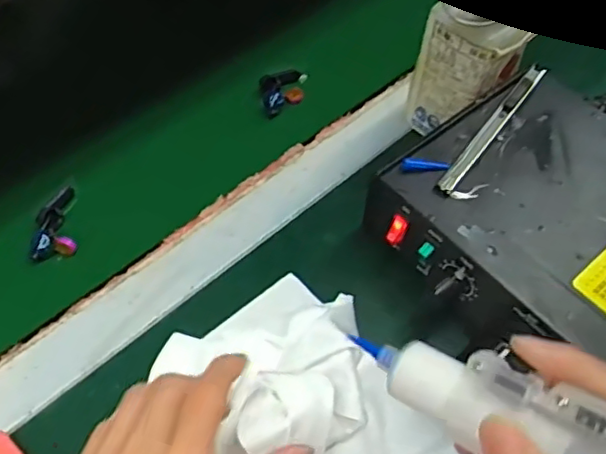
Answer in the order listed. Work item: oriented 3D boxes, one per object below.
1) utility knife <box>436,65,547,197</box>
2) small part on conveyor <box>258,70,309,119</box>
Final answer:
[{"bbox_3d":[0.116,-0.061,0.383,0.011,0.008,0.122,32,61,20],"label":"utility knife"},{"bbox_3d":[-0.015,-0.104,0.478,0.035,0.008,0.046,-1,56,-3],"label":"small part on conveyor"}]

